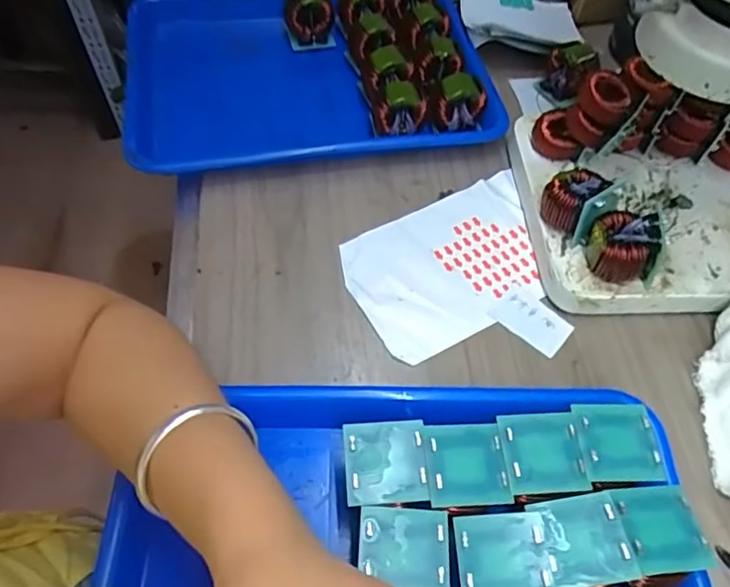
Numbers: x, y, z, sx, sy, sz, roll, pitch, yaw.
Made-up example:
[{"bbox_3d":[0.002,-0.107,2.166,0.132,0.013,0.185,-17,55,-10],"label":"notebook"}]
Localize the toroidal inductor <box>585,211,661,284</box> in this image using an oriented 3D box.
[{"bbox_3d":[0.184,-0.035,0.401,0.042,0.042,0.044,7,57,1],"label":"toroidal inductor"}]

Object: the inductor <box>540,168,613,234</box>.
[{"bbox_3d":[0.156,-0.071,0.424,0.036,0.034,0.033,-37,66,-24],"label":"inductor"}]

